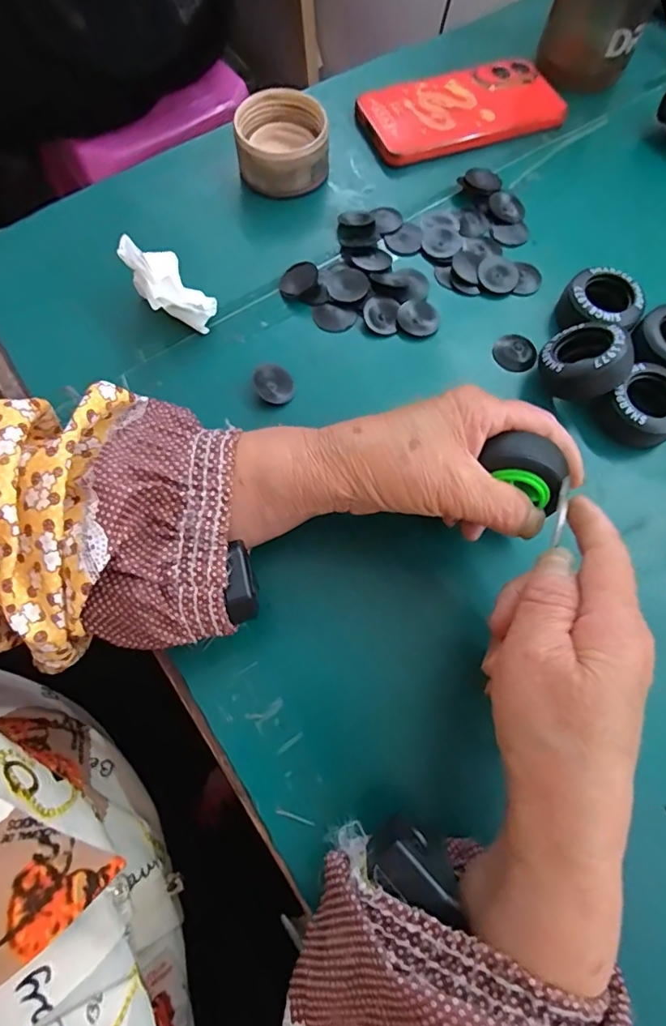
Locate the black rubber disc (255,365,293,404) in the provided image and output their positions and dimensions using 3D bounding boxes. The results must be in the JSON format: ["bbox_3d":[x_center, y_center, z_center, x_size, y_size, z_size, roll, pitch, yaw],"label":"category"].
[{"bbox_3d":[-0.037,-0.080,0.312,0.022,0.005,0.024,-1,99,-9],"label":"black rubber disc"}]

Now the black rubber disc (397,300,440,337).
[{"bbox_3d":[0.057,-0.132,0.334,0.028,0.005,0.025,-4,70,-4],"label":"black rubber disc"}]

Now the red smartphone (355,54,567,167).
[{"bbox_3d":[0.108,-0.327,0.403,0.166,0.016,0.074,-21,72,-10],"label":"red smartphone"}]

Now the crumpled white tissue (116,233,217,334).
[{"bbox_3d":[-0.103,-0.144,0.318,0.037,0.040,0.055,-32,74,-13],"label":"crumpled white tissue"}]

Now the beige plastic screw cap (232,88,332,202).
[{"bbox_3d":[-0.037,-0.272,0.368,0.064,0.039,0.063,-6,70,-5],"label":"beige plastic screw cap"}]

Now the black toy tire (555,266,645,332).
[{"bbox_3d":[0.175,-0.136,0.331,0.048,0.028,0.045,1,70,-2],"label":"black toy tire"}]

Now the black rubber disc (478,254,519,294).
[{"bbox_3d":[0.116,-0.168,0.347,0.027,0.007,0.031,17,70,4],"label":"black rubber disc"}]

